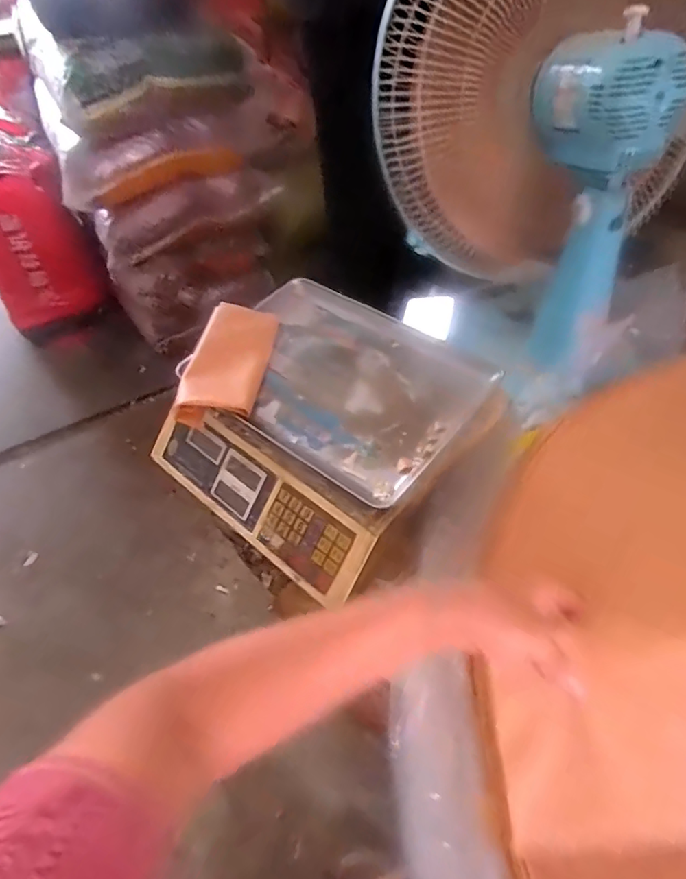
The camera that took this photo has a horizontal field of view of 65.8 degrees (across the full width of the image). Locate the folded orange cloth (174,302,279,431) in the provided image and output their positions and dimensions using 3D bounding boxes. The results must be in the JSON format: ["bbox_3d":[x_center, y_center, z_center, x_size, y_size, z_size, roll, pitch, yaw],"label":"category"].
[{"bbox_3d":[-0.141,-0.098,0.654,0.087,0.031,0.194,4,50,7],"label":"folded orange cloth"}]

